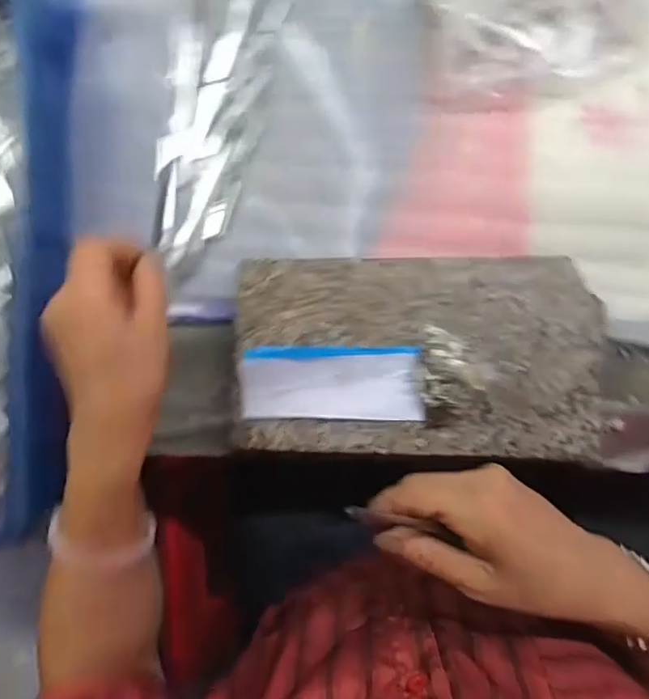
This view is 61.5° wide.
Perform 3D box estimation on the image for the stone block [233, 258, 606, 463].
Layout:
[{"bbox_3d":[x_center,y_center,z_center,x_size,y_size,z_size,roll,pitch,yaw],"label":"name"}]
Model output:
[{"bbox_3d":[0.059,0.005,0.379,0.243,0.047,0.132,1,89,9],"label":"stone block"}]

